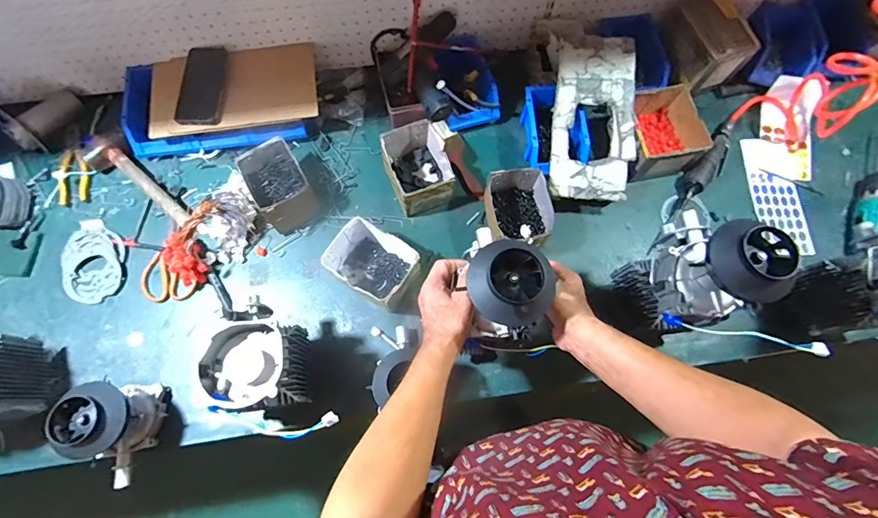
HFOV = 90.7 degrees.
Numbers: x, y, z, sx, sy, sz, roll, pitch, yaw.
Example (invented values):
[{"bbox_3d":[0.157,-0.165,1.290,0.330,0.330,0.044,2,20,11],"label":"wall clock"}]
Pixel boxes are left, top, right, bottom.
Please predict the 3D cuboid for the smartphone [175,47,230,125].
[{"bbox_3d":[-0.466,-0.342,0.853,0.083,0.010,0.171,-1,71,-2],"label":"smartphone"}]

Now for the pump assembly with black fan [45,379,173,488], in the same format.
[{"bbox_3d":[-0.523,0.276,0.686,0.097,0.139,0.155,7,71,1],"label":"pump assembly with black fan"}]

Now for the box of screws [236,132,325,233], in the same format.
[{"bbox_3d":[-0.306,-0.137,0.841,0.106,0.089,0.151,-30,75,-11],"label":"box of screws"}]

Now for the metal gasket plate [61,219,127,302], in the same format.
[{"bbox_3d":[-0.662,0.001,0.829,0.116,0.009,0.163,-4,71,-3],"label":"metal gasket plate"}]

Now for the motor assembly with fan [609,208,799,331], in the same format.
[{"bbox_3d":[0.369,0.036,0.687,0.114,0.340,0.146,-30,75,-11],"label":"motor assembly with fan"}]

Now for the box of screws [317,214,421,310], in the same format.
[{"bbox_3d":[-0.119,0.013,0.805,0.156,0.099,0.118,30,73,8],"label":"box of screws"}]

